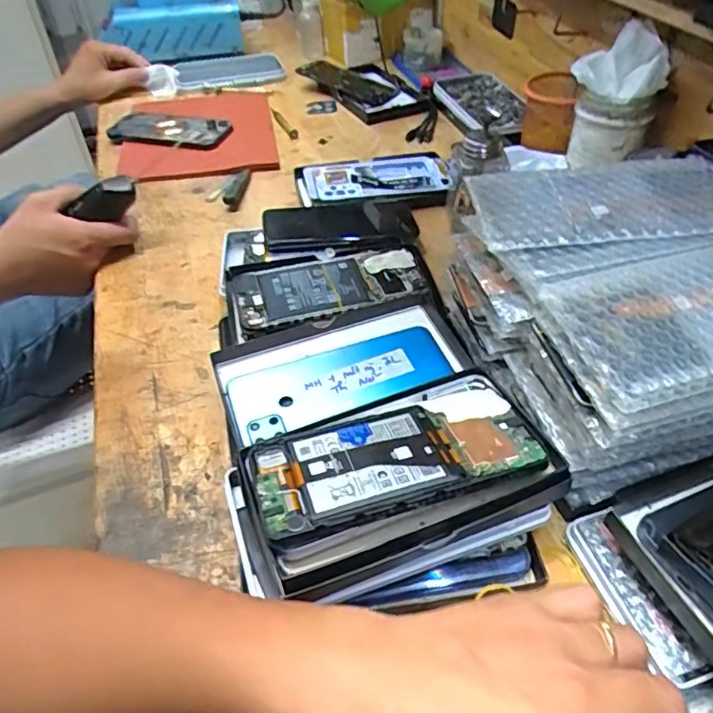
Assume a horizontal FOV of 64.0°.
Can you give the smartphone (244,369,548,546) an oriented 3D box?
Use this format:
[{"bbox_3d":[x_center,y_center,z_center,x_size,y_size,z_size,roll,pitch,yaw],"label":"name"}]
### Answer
[{"bbox_3d":[0.020,0.056,0.333,0.160,0.009,0.085,-14,37,-14],"label":"smartphone"}]

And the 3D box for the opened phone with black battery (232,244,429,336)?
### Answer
[{"bbox_3d":[-0.018,-0.061,0.496,0.170,0.007,0.080,-12,50,-11],"label":"opened phone with black battery"}]

